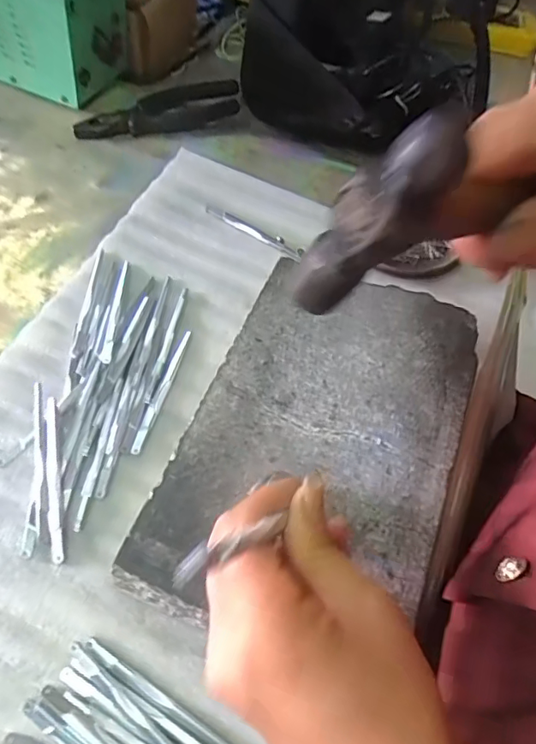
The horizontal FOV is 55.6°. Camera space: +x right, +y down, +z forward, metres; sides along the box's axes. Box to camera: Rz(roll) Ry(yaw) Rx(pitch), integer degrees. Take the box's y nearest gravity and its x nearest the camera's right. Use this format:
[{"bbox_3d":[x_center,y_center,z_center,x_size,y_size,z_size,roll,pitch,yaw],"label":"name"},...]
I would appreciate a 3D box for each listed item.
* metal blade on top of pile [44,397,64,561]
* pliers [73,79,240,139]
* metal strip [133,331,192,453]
[{"bbox_3d":[-0.135,0.065,0.319,0.009,0.004,0.102,-6,65,-16],"label":"metal blade on top of pile"},{"bbox_3d":[-0.105,-0.258,0.506,0.167,0.020,0.043,-24,63,-17],"label":"pliers"},{"bbox_3d":[-0.074,0.012,0.362,0.007,0.004,0.100,16,59,6],"label":"metal strip"}]

